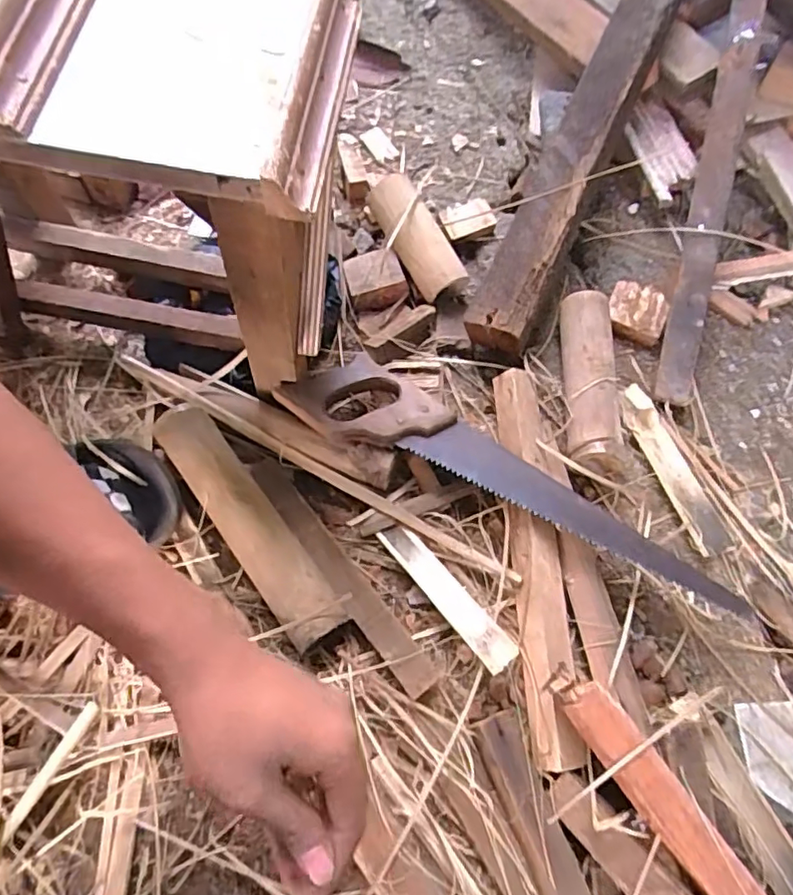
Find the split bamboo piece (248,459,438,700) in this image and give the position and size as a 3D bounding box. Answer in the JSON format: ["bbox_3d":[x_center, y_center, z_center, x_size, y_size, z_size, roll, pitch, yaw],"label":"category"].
[{"bbox_3d":[-0.053,0.105,0.508,0.027,0.023,0.248,-35,70,-16],"label":"split bamboo piece"}]

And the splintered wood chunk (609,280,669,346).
[{"bbox_3d":[0.260,-0.144,0.635,0.061,0.027,0.066,22,66,9],"label":"splintered wood chunk"}]

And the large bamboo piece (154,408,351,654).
[{"bbox_3d":[-0.128,0.065,0.497,0.049,0.047,0.232,-35,72,-16],"label":"large bamboo piece"}]

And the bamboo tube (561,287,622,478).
[{"bbox_3d":[0.187,-0.067,0.568,0.051,0.043,0.194,5,66,0],"label":"bamboo tube"}]

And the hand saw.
[{"bbox_3d":[0.093,0.021,0.510,0.408,0.017,0.080,27,67,11],"label":"hand saw"}]

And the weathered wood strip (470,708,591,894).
[{"bbox_3d":[0.104,0.279,0.426,0.038,0.030,0.156,-19,67,-10],"label":"weathered wood strip"}]

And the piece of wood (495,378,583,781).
[{"bbox_3d":[0.121,0.085,0.503,0.041,0.032,0.339,-2,65,-2],"label":"piece of wood"}]

